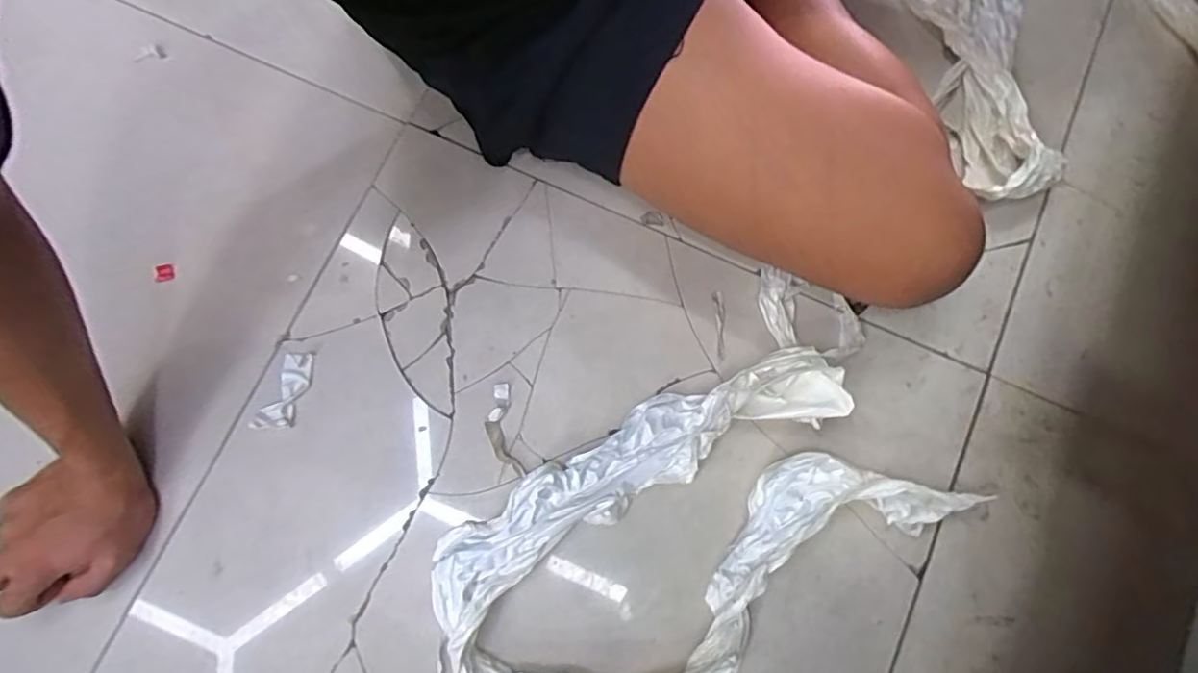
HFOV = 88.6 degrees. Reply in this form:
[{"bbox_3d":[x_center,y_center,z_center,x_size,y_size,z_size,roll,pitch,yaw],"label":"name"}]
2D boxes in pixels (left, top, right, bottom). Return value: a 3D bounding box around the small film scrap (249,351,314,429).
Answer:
[{"bbox_3d":[-0.283,0.050,0.554,0.031,0.011,0.074,19,78,3],"label":"small film scrap"}]

